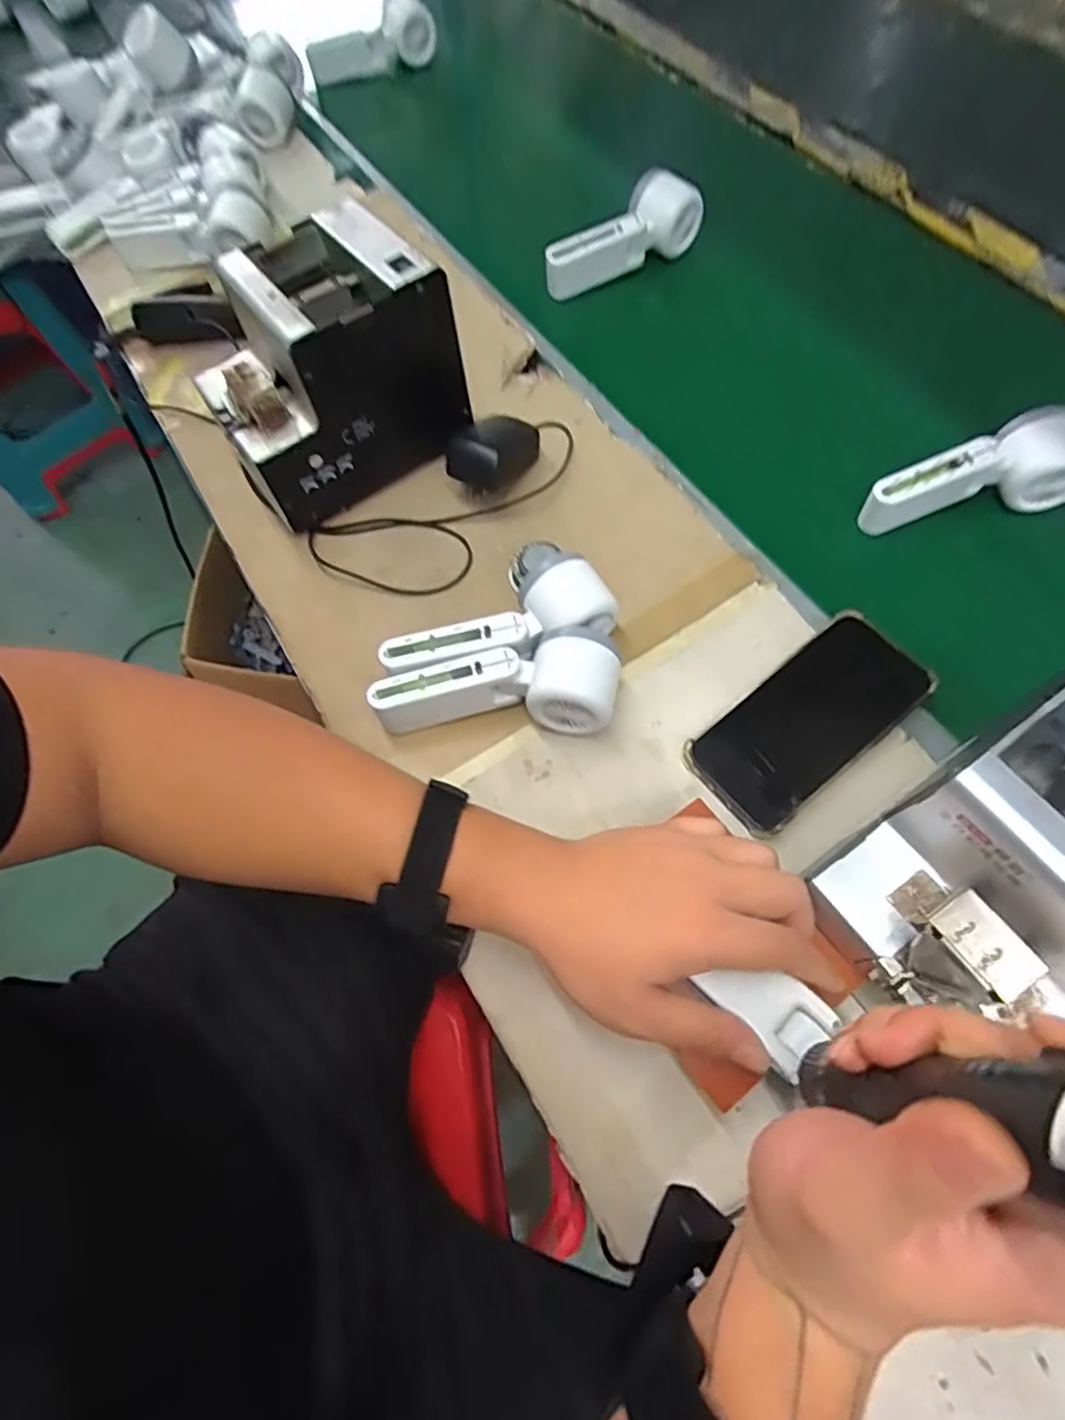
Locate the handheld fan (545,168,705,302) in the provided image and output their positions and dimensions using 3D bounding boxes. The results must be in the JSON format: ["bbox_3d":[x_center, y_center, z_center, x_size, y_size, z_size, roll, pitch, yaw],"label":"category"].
[{"bbox_3d":[0.089,-0.458,0.641,0.166,0.067,0.050,-34,69,-14],"label":"handheld fan"}]

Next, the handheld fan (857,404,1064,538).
[{"bbox_3d":[0.335,-0.170,0.497,0.152,0.054,0.063,-20,67,-8],"label":"handheld fan"}]

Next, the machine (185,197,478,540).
[{"bbox_3d":[-0.161,-0.264,0.514,0.177,0.144,0.137,-34,69,-14],"label":"machine"}]

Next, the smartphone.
[{"bbox_3d":[0.183,0.006,0.434,0.159,0.011,0.077,-39,73,-5],"label":"smartphone"}]

